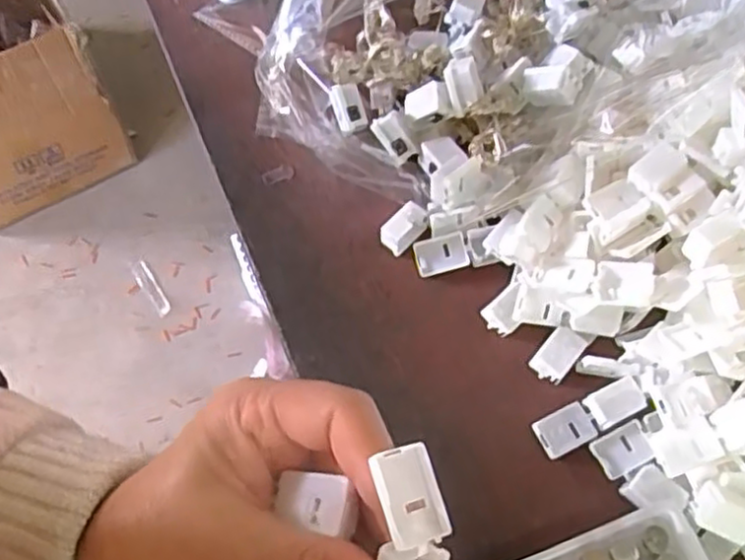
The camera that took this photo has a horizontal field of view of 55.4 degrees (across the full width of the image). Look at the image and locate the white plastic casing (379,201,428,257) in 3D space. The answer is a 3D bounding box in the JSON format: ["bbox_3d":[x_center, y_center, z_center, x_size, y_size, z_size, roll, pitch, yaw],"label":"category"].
[{"bbox_3d":[0.017,-0.028,0.385,0.013,0.019,0.028,40,70,16],"label":"white plastic casing"}]

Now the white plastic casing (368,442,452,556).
[{"bbox_3d":[0.011,0.062,0.204,0.018,0.009,0.028,-15,66,-8],"label":"white plastic casing"}]

